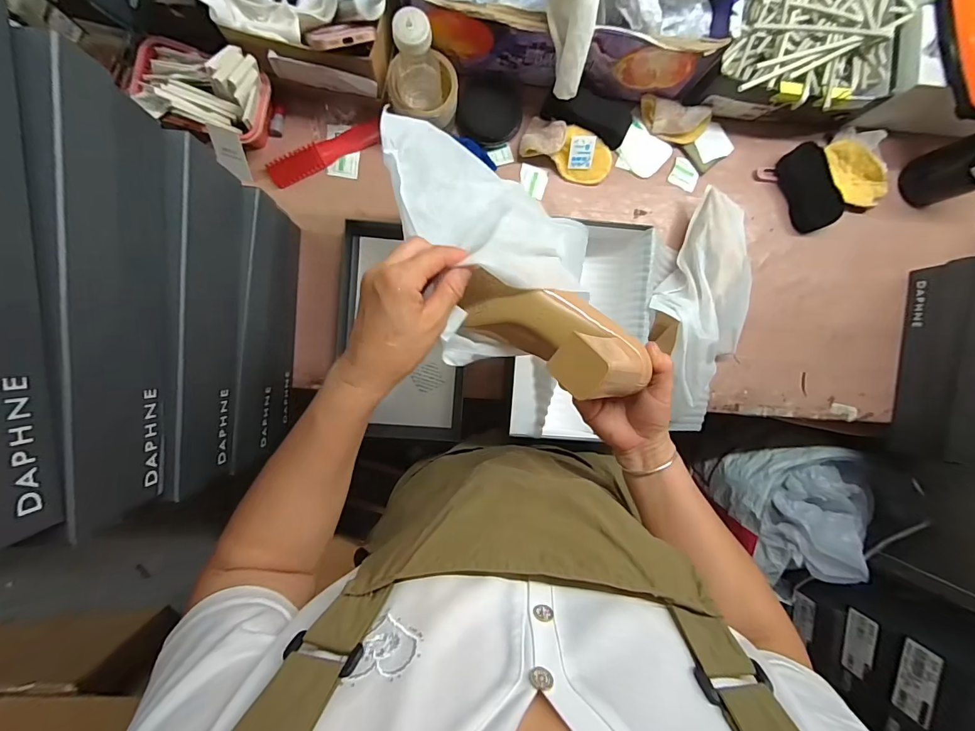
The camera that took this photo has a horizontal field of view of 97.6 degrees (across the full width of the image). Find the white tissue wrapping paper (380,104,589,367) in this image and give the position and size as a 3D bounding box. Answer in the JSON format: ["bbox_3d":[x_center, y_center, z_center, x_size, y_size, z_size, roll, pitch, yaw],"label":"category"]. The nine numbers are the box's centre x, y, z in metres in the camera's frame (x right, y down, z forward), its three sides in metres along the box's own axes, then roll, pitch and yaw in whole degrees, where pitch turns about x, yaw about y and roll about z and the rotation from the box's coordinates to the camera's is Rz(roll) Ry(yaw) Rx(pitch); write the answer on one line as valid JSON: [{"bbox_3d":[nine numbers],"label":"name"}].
[{"bbox_3d":[-0.019,-0.139,0.411,0.122,0.093,0.250,-21,65,-3],"label":"white tissue wrapping paper"}]

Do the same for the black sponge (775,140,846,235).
[{"bbox_3d":[0.504,-0.277,0.668,0.065,0.016,0.127,-20,94,29],"label":"black sponge"}]

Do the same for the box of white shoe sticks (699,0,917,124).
[{"bbox_3d":[0.455,-0.520,0.603,0.243,0.119,0.343,10,92,-5],"label":"box of white shoe sticks"}]

